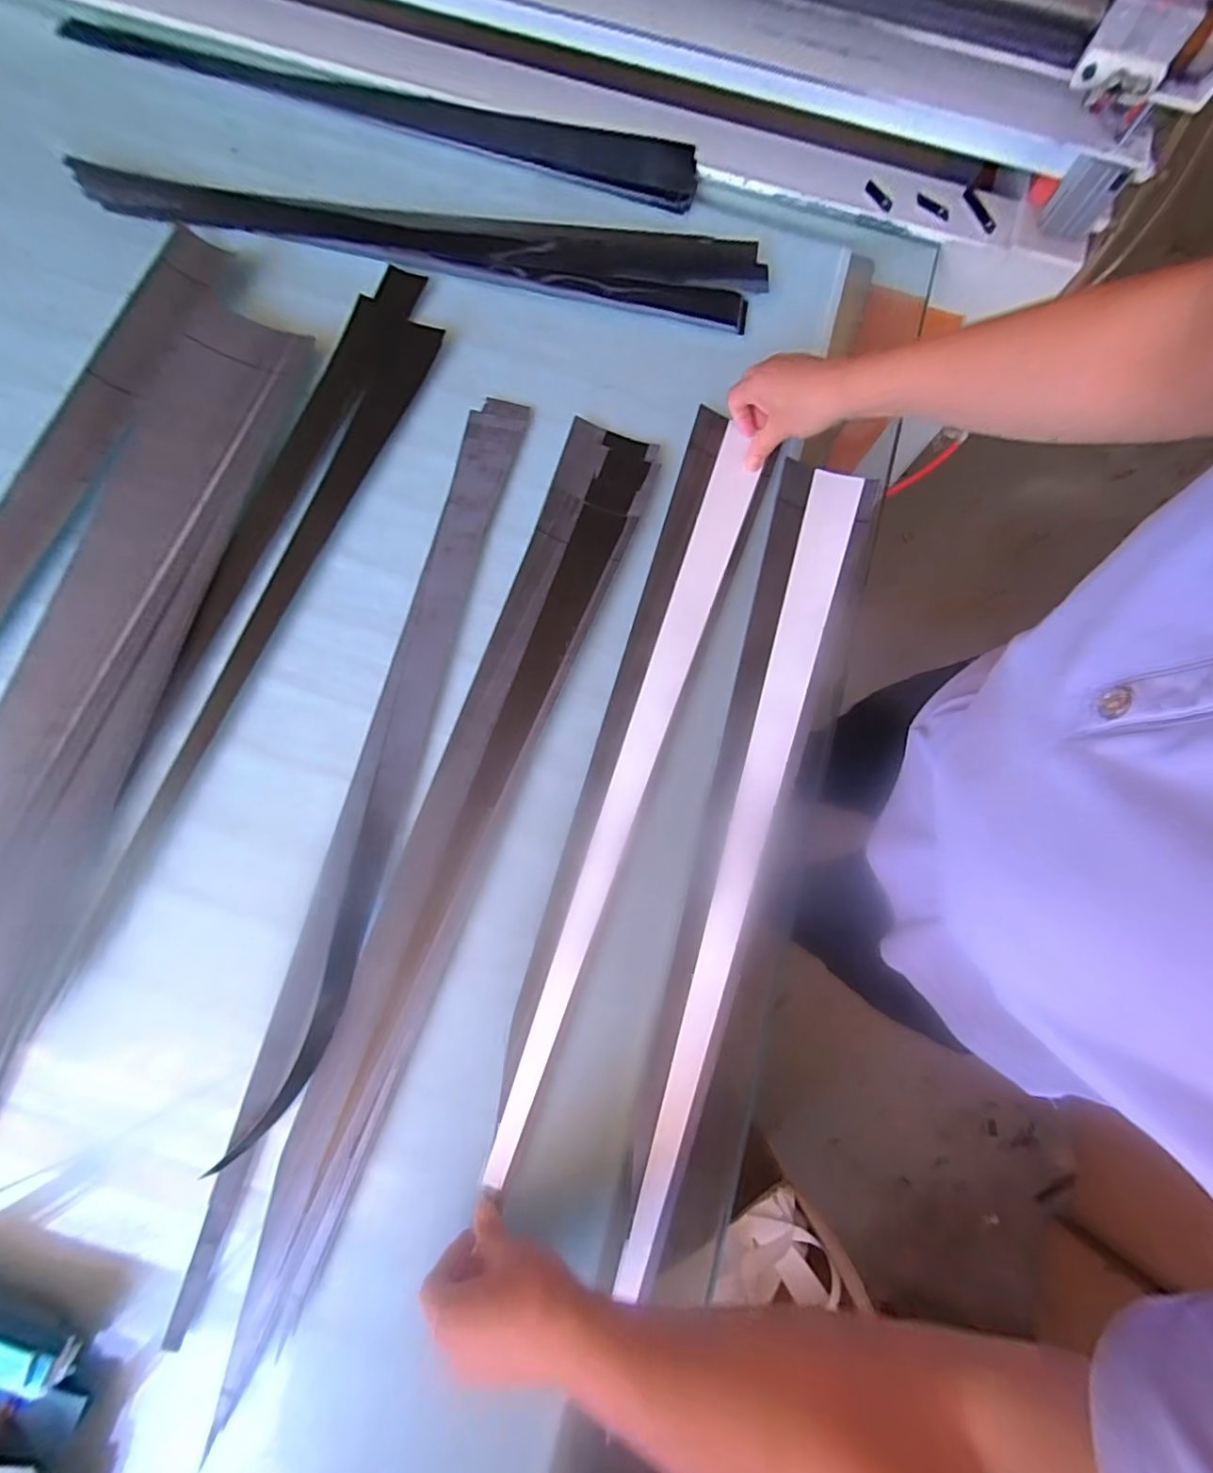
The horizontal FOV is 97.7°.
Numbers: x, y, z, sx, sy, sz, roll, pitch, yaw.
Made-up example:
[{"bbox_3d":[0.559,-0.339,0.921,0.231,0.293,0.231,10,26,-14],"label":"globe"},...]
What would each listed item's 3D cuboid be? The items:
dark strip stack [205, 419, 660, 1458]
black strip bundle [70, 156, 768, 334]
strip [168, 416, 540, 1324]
[{"bbox_3d":[-0.127,0.078,0.465,0.080,0.014,0.832,20,79,4],"label":"dark strip stack"},{"bbox_3d":[-0.210,-0.549,0.583,0.747,0.019,0.103,10,78,2],"label":"black strip bundle"},{"bbox_3d":[-0.200,0.036,0.473,0.067,0.016,0.792,14,78,2],"label":"strip"}]

